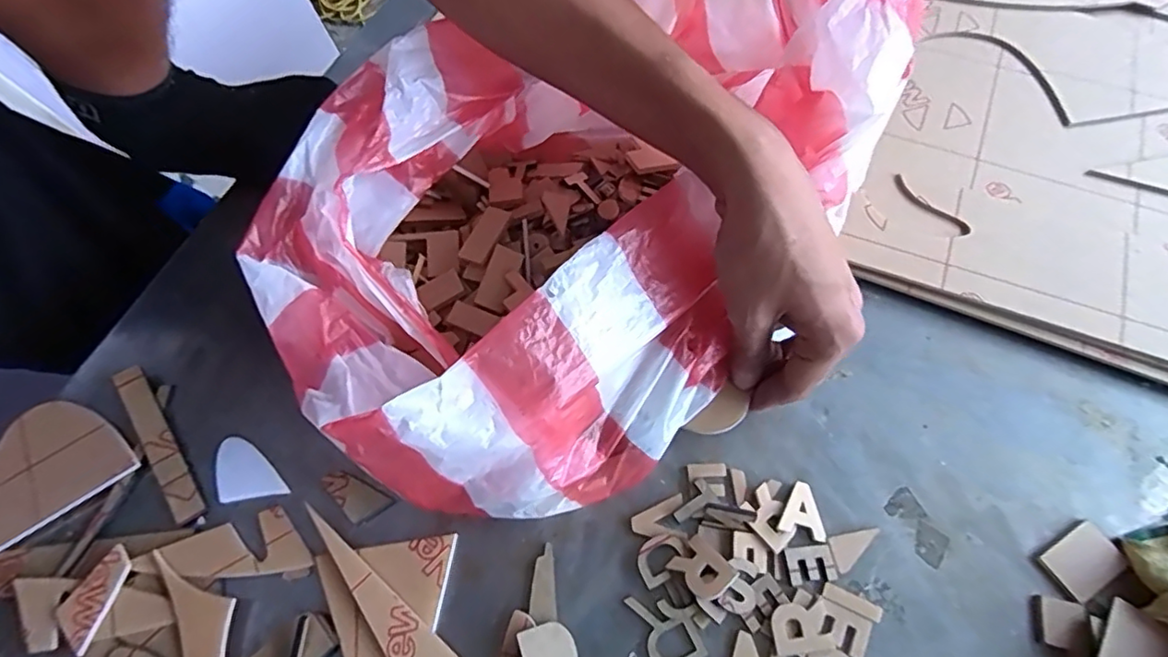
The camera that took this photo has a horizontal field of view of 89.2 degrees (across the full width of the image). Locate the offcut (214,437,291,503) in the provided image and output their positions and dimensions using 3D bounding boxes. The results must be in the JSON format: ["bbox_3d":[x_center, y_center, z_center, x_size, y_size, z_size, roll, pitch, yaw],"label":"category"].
[{"bbox_3d":[-0.196,0.085,0.339,0.048,0.004,0.030,39,72,19],"label":"offcut"}]

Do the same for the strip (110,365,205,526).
[{"bbox_3d":[-0.251,0.067,0.347,0.018,0.005,0.105,-32,70,-23],"label":"strip"}]

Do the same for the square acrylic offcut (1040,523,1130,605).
[{"bbox_3d":[0.256,0.119,0.303,0.037,0.004,0.026,-31,67,-11],"label":"square acrylic offcut"}]

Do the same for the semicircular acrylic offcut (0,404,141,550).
[{"bbox_3d":[-0.312,0.080,0.344,0.079,0.010,0.079,-41,66,-13],"label":"semicircular acrylic offcut"}]

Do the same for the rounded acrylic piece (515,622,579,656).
[{"bbox_3d":[-0.017,0.160,0.291,0.027,0.004,0.028,-8,61,-27],"label":"rounded acrylic piece"}]

